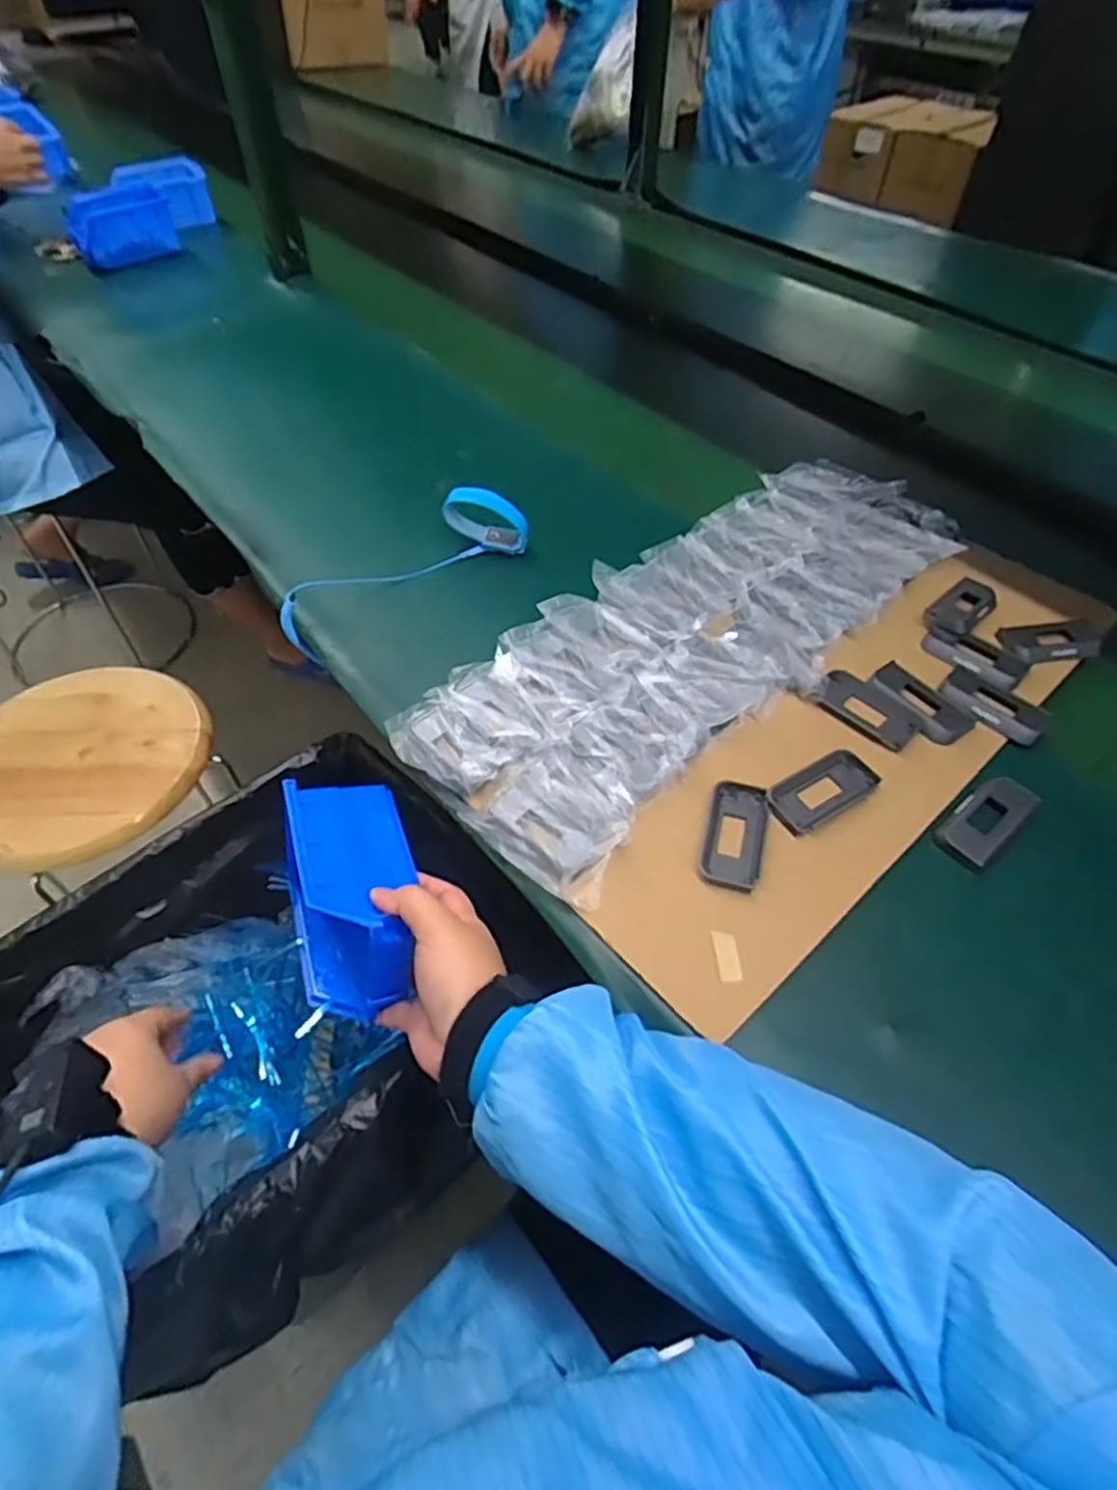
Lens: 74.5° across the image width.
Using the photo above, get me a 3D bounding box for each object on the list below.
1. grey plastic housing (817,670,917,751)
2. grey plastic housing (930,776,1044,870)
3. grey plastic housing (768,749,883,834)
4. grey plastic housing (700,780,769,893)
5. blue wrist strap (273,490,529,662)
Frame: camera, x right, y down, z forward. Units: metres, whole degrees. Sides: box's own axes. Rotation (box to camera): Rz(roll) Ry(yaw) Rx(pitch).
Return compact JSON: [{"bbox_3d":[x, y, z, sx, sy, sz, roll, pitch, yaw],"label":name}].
[{"bbox_3d":[0.226,-0.027,0.537,0.071,0.010,0.036,36,58,24],"label":"grey plastic housing"},{"bbox_3d":[0.282,0.047,0.481,0.078,0.011,0.035,-34,59,-26],"label":"grey plastic housing"},{"bbox_3d":[0.176,0.029,0.494,0.077,0.009,0.039,-27,56,-21],"label":"grey plastic housing"},{"bbox_3d":[0.114,0.059,0.473,0.036,0.013,0.076,13,52,9],"label":"grey plastic housing"},{"bbox_3d":[-0.135,-0.157,0.638,0.224,0.076,0.059,-28,57,-22],"label":"blue wrist strap"}]

